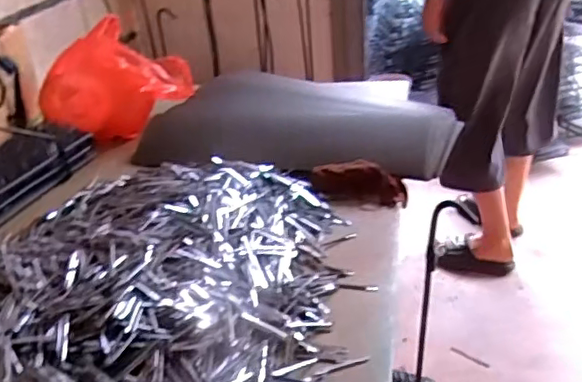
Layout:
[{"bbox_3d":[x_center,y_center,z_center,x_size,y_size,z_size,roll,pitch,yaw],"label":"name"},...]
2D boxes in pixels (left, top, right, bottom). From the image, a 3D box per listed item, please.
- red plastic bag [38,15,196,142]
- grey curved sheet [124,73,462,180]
[{"bbox_3d":[-0.430,-0.266,1.400,0.317,0.196,0.273,-28,37,-34],"label":"red plastic bag"},{"bbox_3d":[0.025,-0.163,1.281,0.647,0.088,0.439,6,31,19],"label":"grey curved sheet"}]

